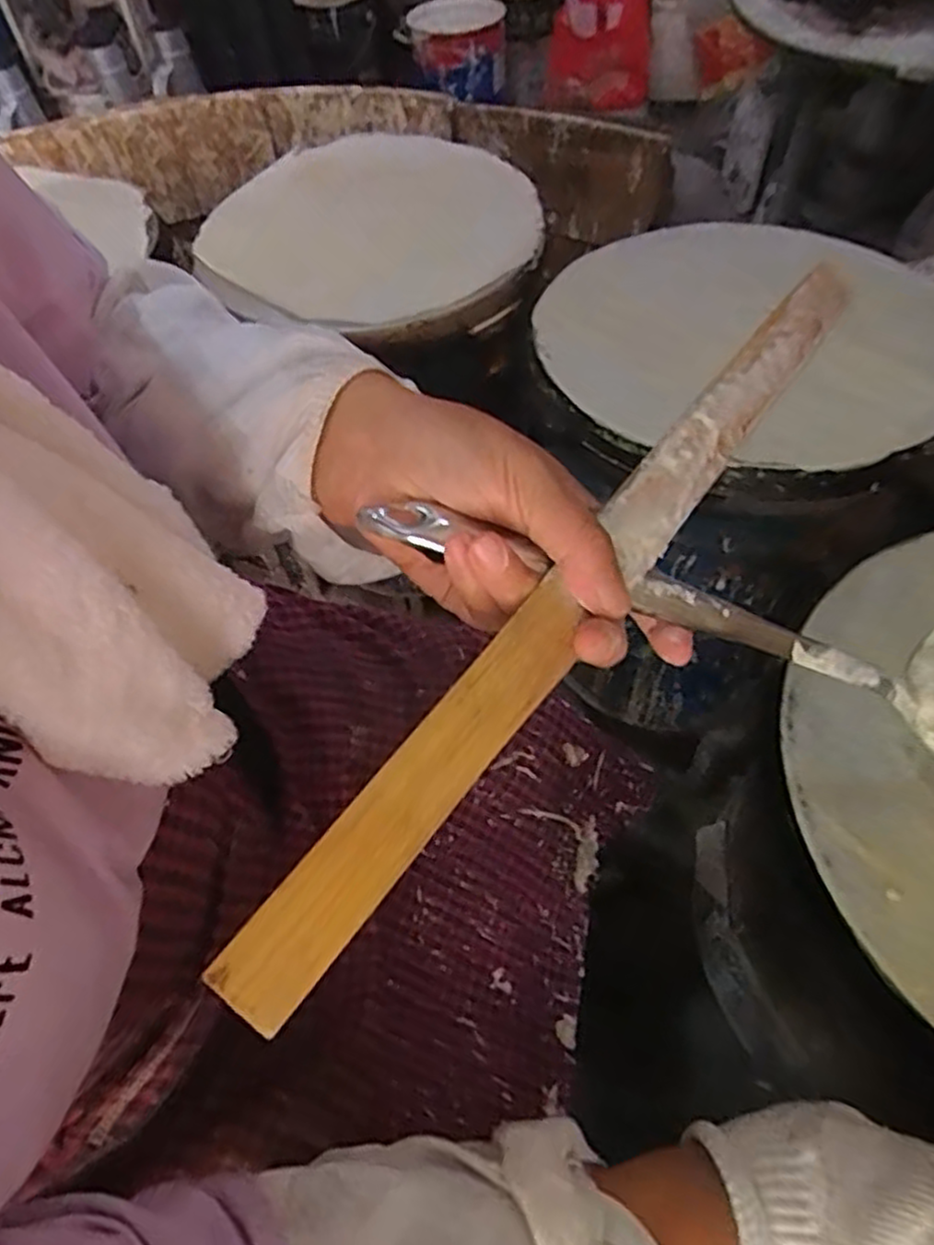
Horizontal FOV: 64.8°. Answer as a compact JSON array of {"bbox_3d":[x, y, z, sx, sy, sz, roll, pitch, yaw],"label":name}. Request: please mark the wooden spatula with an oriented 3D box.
[{"bbox_3d":[0.061,-0.032,0.286,0.024,0.016,0.396,30,62,22],"label":"wooden spatula"}]

